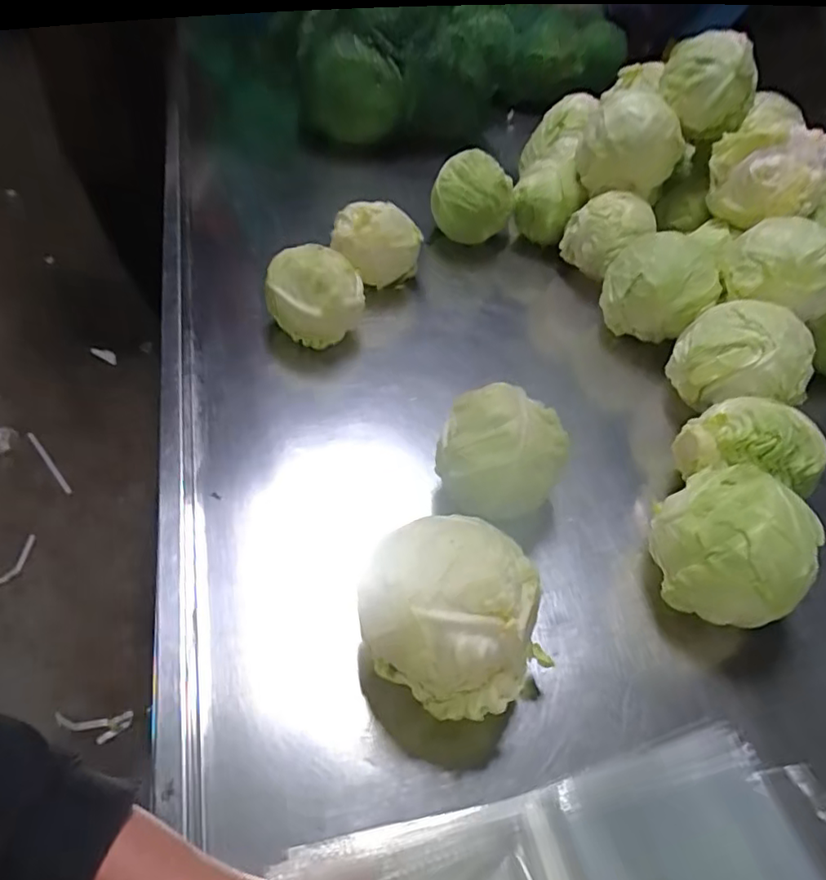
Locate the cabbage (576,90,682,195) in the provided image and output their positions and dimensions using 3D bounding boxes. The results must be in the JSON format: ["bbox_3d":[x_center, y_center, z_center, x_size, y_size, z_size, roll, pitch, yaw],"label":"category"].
[{"bbox_3d":[0.283,-0.396,0.770,0.118,0.108,0.109,-4,50,-8],"label":"cabbage"}]

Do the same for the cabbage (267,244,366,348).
[{"bbox_3d":[-0.110,-0.158,0.661,0.103,0.117,0.083,-2,50,-8],"label":"cabbage"}]

